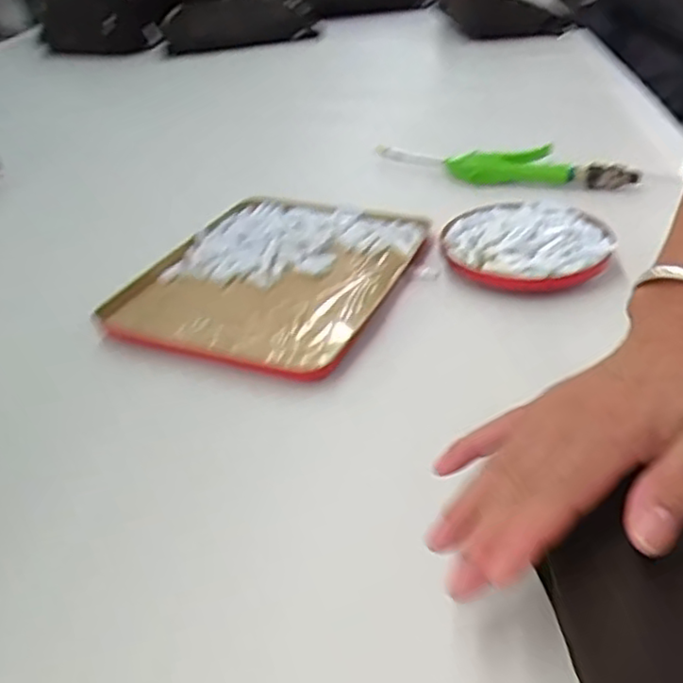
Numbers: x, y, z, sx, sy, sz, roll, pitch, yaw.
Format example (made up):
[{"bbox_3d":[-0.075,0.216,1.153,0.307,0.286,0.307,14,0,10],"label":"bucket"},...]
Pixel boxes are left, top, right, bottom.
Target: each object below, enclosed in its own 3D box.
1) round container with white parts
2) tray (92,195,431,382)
[{"bbox_3d":[0.151,-0.076,0.552,0.130,0.033,0.132,-3,34,2],"label":"round container with white parts"},{"bbox_3d":[-0.056,-0.056,0.559,0.203,0.019,0.236,12,37,23],"label":"tray"}]

